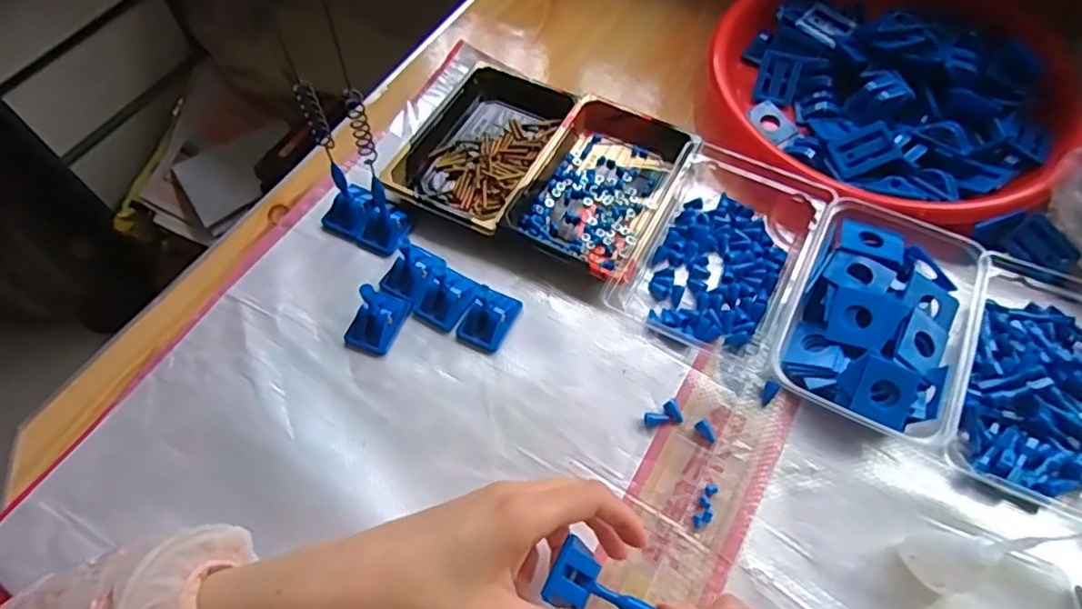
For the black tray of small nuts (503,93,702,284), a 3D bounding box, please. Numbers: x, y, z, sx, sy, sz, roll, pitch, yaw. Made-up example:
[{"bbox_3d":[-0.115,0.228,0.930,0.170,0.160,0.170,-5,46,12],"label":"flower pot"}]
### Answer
[{"bbox_3d":[0.052,-0.100,0.497,0.109,0.027,0.168,24,64,14],"label":"black tray of small nuts"}]

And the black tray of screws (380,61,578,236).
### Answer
[{"bbox_3d":[-0.050,-0.136,0.524,0.110,0.019,0.164,22,63,14],"label":"black tray of screws"}]

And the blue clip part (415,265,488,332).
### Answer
[{"bbox_3d":[-0.066,-0.005,0.450,0.035,0.018,0.041,35,67,19],"label":"blue clip part"}]

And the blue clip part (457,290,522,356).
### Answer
[{"bbox_3d":[-0.038,0.007,0.442,0.033,0.028,0.041,25,64,15],"label":"blue clip part"}]

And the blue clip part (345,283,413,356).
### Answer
[{"bbox_3d":[-0.118,0.005,0.435,0.031,0.040,0.044,22,63,14],"label":"blue clip part"}]

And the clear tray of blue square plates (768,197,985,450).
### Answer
[{"bbox_3d":[0.228,0.009,0.426,0.109,0.034,0.160,25,64,15],"label":"clear tray of blue square plates"}]

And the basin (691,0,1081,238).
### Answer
[{"bbox_3d":[0.304,-0.200,0.539,0.296,0.049,0.297,-1,60,1],"label":"basin"}]

